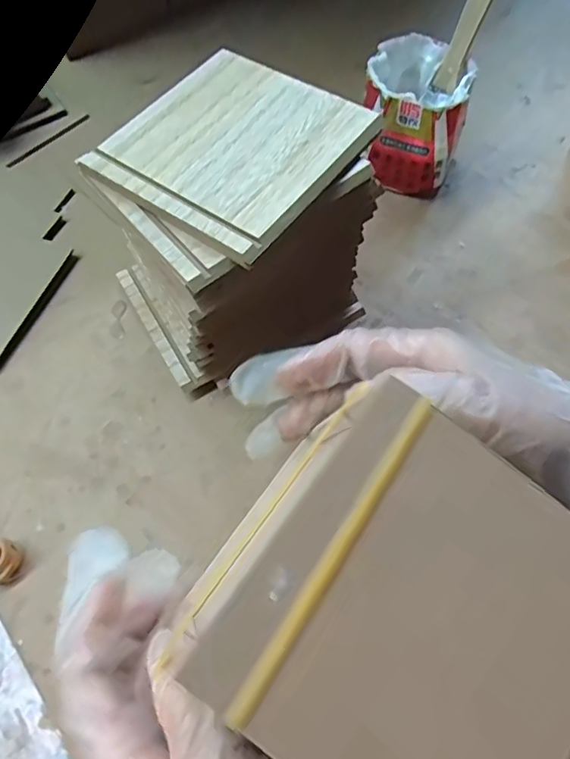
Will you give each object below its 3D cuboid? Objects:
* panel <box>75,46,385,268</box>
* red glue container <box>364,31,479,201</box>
[{"bbox_3d":[-0.027,-0.116,0.267,0.107,0.007,0.107,33,68,19],"label":"panel"},{"bbox_3d":[0.092,-0.185,0.388,0.064,0.080,0.068,15,63,11],"label":"red glue container"}]

